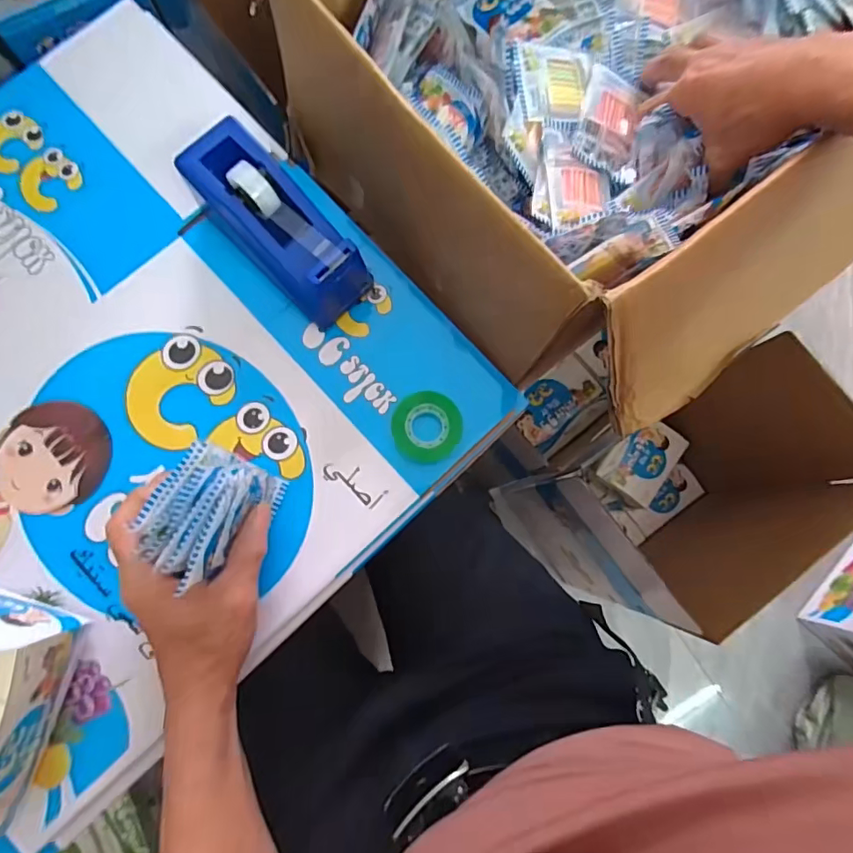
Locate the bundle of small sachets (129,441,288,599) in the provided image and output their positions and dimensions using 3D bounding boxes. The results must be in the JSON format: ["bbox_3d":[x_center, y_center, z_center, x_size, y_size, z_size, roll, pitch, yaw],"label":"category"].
[{"bbox_3d":[-0.142,0.057,0.357,0.051,0.101,0.073,27,80,2],"label":"bundle of small sachets"}]

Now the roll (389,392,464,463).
[{"bbox_3d":[0.000,0.001,0.415,0.053,0.018,0.053,0,81,-3],"label":"roll"}]

